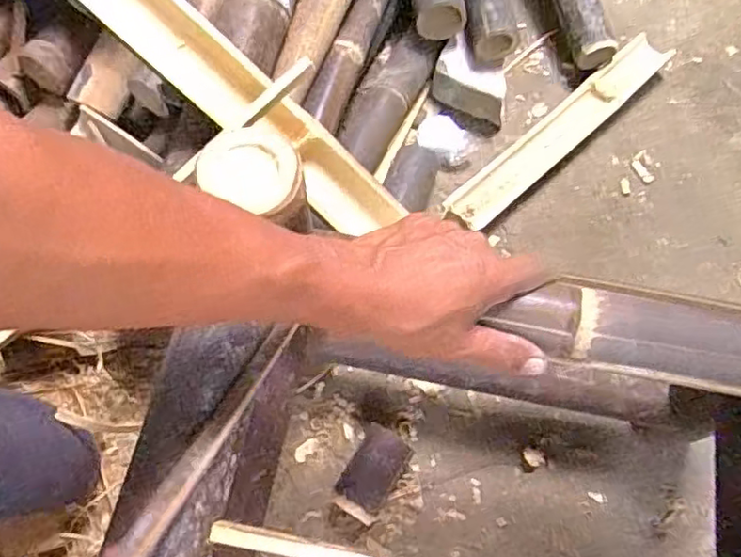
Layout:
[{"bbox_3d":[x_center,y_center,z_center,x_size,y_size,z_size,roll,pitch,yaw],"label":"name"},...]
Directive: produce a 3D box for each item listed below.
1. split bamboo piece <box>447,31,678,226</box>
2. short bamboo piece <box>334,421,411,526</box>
[{"bbox_3d":[0.286,-0.224,0.931,0.413,0.035,0.069,-39,73,-14],"label":"split bamboo piece"},{"bbox_3d":[0.002,0.228,0.746,0.058,0.055,0.100,30,71,12],"label":"short bamboo piece"}]

